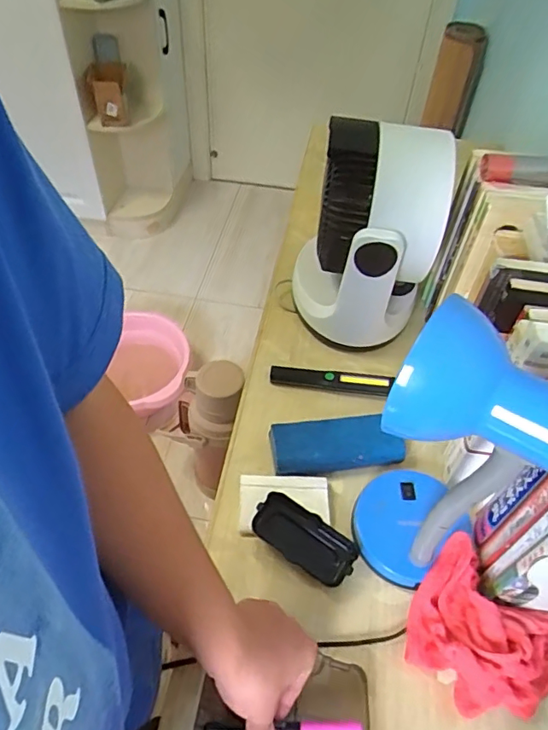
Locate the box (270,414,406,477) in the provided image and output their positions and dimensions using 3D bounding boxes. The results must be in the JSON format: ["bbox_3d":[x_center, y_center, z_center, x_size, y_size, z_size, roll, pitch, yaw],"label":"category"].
[{"bbox_3d":[0.075,0.096,0.618,0.154,0.029,0.060,-4,50,-7],"label":"box"}]

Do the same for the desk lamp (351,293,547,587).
[{"bbox_3d":[0.150,0.089,0.449,0.125,0.295,0.108,22,52,15],"label":"desk lamp"}]

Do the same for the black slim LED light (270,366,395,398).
[{"bbox_3d":[0.075,0.022,0.692,0.160,0.023,0.026,10,50,5],"label":"black slim LED light"}]

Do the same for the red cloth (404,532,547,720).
[{"bbox_3d":[0.195,0.250,0.475,0.137,0.052,0.120,36,57,25],"label":"red cloth"}]

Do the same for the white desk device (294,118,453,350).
[{"bbox_3d":[0.125,-0.162,0.696,0.185,0.253,0.165,11,50,6],"label":"white desk device"}]

